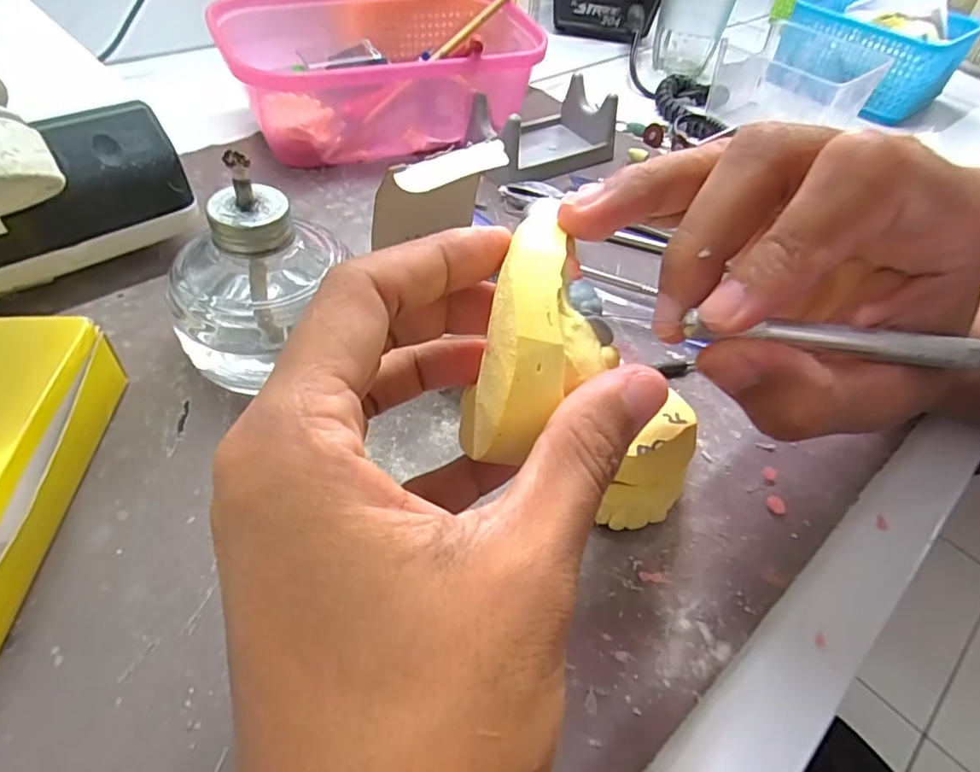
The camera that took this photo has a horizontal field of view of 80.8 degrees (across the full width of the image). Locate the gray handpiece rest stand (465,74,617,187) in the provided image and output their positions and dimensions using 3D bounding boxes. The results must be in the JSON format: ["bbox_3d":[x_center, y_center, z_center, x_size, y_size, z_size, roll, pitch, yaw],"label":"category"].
[{"bbox_3d":[0.034,-0.169,0.378,0.104,0.038,0.057,-29,58,-29],"label":"gray handpiece rest stand"}]

